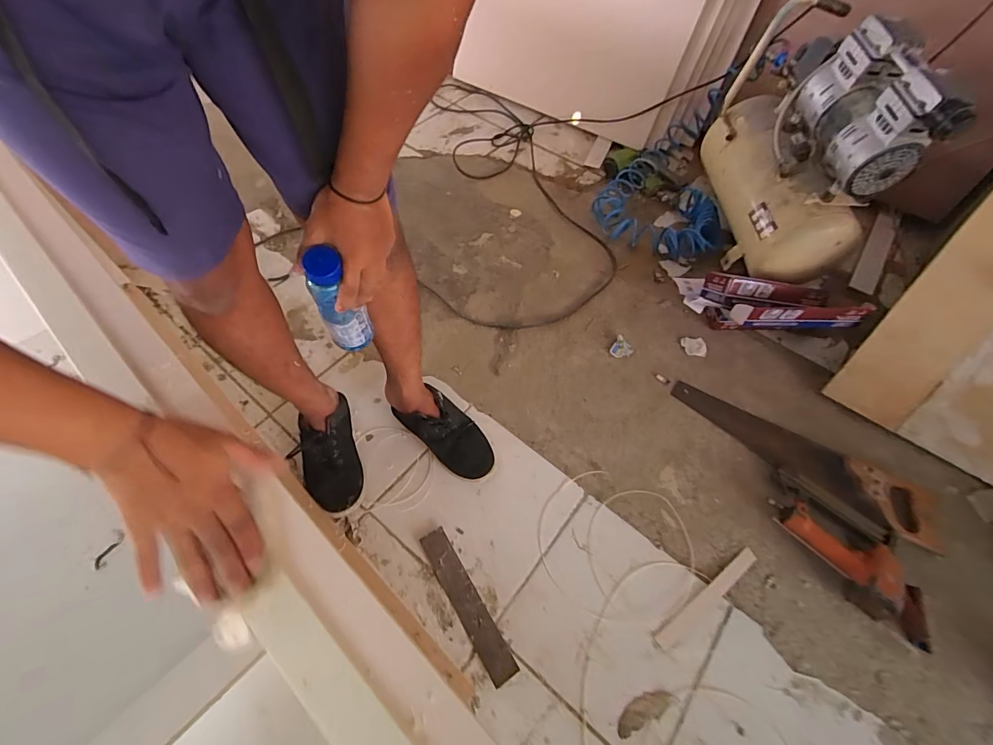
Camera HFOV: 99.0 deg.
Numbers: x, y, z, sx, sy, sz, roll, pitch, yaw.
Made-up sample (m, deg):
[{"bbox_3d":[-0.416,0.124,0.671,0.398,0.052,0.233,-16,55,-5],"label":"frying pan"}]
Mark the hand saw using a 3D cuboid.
[{"bbox_3d":[0.657,0.175,0.919,0.560,0.029,0.132,28,62,12],"label":"hand saw"}]

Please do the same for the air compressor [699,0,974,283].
[{"bbox_3d":[0.740,-0.586,1.055,0.231,0.433,0.587,2,57,-3],"label":"air compressor"}]

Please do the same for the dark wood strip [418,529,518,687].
[{"bbox_3d":[-0.053,0.394,0.729,0.047,0.011,0.257,-27,63,-20],"label":"dark wood strip"}]

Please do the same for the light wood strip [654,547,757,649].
[{"bbox_3d":[0.385,0.407,0.771,0.256,0.013,0.029,-29,66,-19],"label":"light wood strip"}]

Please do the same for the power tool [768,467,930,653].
[{"bbox_3d":[0.670,0.333,0.804,0.322,0.056,0.183,36,64,16],"label":"power tool"}]

